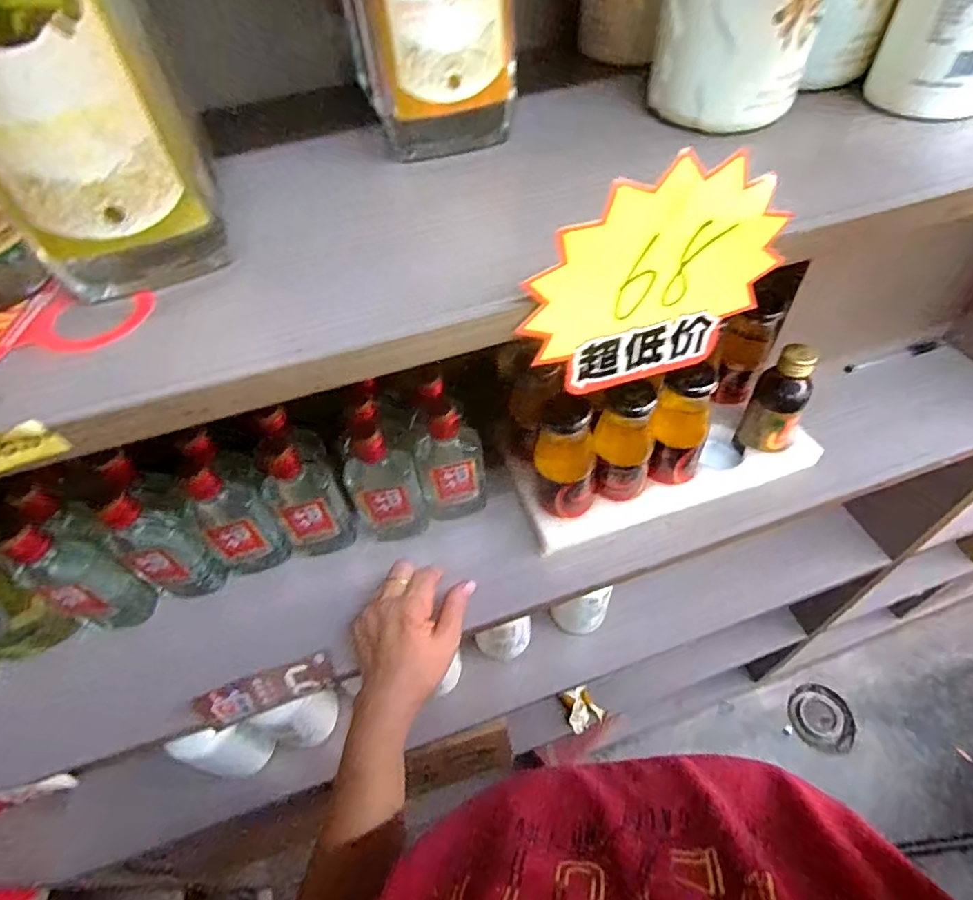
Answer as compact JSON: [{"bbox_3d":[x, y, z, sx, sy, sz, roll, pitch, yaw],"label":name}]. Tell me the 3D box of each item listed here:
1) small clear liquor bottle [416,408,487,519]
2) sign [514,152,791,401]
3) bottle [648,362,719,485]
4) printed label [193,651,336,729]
[{"bbox_3d":[-0.031,0.017,0.492,0.059,0.137,0.029,-18,52,-9],"label":"small clear liquor bottle"},{"bbox_3d":[0.075,-0.072,0.240,0.115,0.099,0.005,-16,52,-8],"label":"sign"},{"bbox_3d":[0.169,-0.018,0.474,0.044,0.116,0.041,-2,51,3],"label":"bottle"},{"bbox_3d":[-0.177,0.195,0.438,0.104,0.039,0.010,-19,25,-8],"label":"printed label"}]

